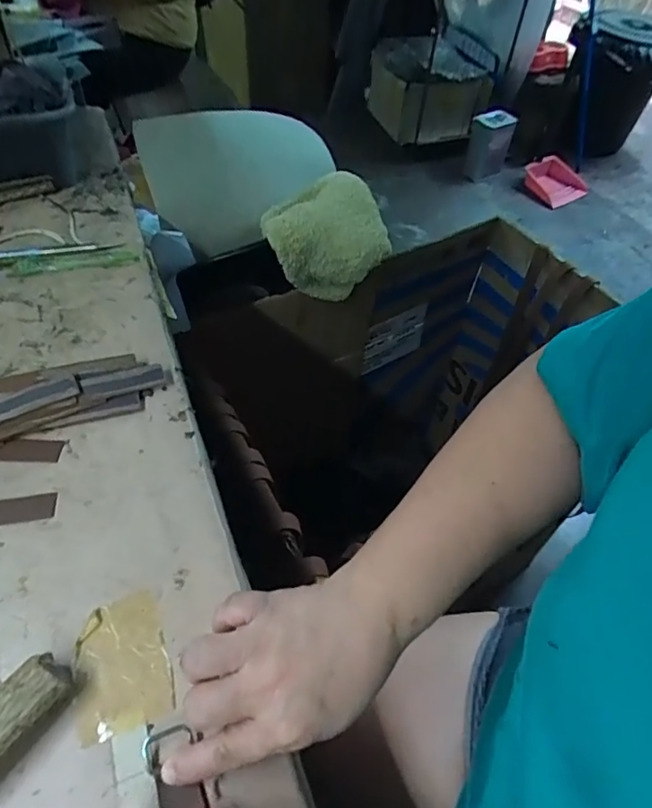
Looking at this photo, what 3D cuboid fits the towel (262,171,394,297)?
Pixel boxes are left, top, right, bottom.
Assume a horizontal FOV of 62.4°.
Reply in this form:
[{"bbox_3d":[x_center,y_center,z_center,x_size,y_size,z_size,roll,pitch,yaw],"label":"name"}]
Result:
[{"bbox_3d":[-0.005,-0.225,0.750,0.155,0.137,0.122,-2,52,-7],"label":"towel"}]

